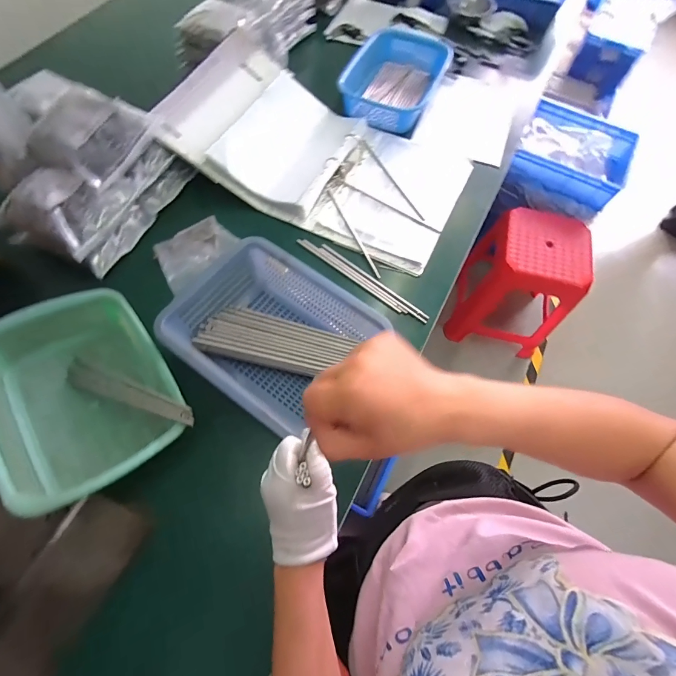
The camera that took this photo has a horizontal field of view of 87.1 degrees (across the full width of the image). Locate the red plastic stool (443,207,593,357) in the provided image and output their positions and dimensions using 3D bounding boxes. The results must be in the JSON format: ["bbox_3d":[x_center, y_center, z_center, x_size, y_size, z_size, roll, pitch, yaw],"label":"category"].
[{"bbox_3d":[0.627,-0.197,1.260,0.317,0.407,0.334,13,66,3],"label":"red plastic stool"}]

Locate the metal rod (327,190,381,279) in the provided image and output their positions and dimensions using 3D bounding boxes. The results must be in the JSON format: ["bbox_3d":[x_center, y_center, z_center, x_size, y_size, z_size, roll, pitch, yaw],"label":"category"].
[{"bbox_3d":[0.029,-0.213,0.713,0.011,0.007,0.232,-23,69,-12],"label":"metal rod"}]

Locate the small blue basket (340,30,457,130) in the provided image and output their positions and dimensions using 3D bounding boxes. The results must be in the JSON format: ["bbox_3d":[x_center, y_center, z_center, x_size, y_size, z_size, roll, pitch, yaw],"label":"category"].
[{"bbox_3d":[0.135,-0.616,0.849,0.196,0.068,0.271,24,67,8],"label":"small blue basket"}]

